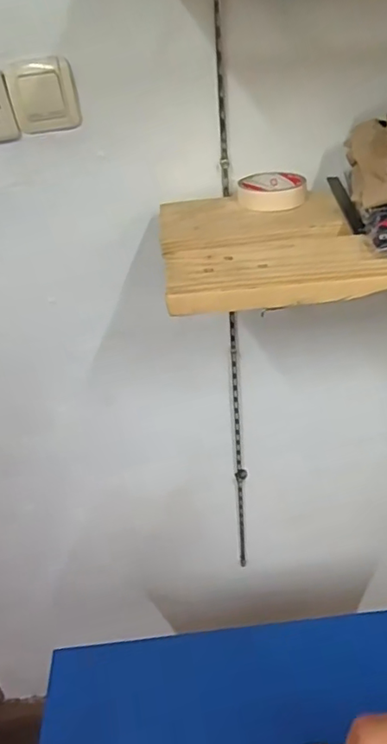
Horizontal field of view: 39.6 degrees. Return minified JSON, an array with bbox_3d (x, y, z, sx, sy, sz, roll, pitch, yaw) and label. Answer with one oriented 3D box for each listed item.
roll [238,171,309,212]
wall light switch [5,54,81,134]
[{"bbox_3d":[0.102,-0.234,0.689,0.086,0.023,0.093,-1,34,7],"label":"roll"},{"bbox_3d":[-0.184,-0.340,0.663,0.080,0.080,0.025,-10,34,-7],"label":"wall light switch"}]

